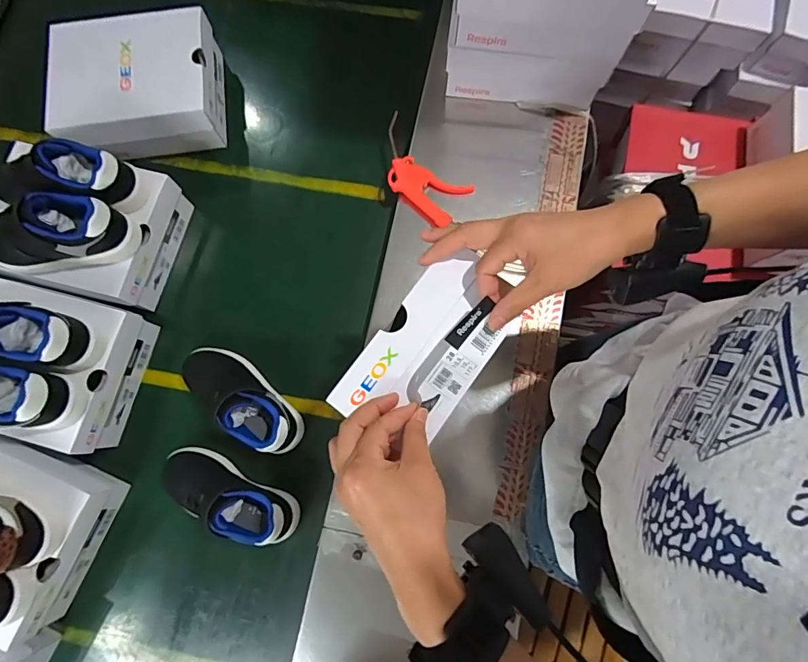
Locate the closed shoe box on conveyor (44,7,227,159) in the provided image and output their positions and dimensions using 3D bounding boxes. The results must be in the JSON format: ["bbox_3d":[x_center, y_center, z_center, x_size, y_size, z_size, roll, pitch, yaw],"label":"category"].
[{"bbox_3d":[-0.410,-0.380,0.697,0.225,0.088,0.187,-7,78,0],"label":"closed shoe box on conveyor"}]

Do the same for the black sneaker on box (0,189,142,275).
[{"bbox_3d":[-0.456,-0.122,0.568,0.195,0.094,0.078,-8,78,0],"label":"black sneaker on box"}]

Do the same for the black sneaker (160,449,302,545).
[{"bbox_3d":[-0.234,0.212,0.575,0.190,0.081,0.069,22,80,6],"label":"black sneaker"}]

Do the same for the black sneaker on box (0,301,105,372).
[{"bbox_3d":[-0.478,0.002,0.534,0.188,0.099,0.078,7,79,3],"label":"black sneaker on box"}]

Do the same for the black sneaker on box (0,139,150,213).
[{"bbox_3d":[-0.451,-0.200,0.579,0.190,0.096,0.069,4,78,2],"label":"black sneaker on box"}]

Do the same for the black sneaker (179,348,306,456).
[{"bbox_3d":[-0.226,0.086,0.600,0.194,0.081,0.074,36,81,8],"label":"black sneaker"}]

